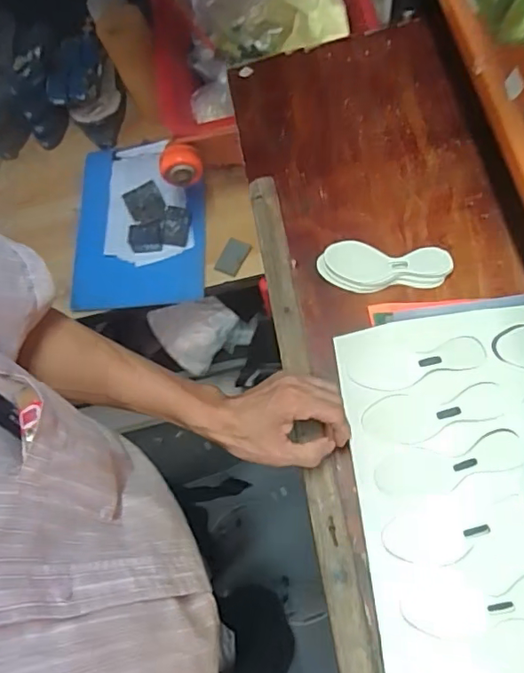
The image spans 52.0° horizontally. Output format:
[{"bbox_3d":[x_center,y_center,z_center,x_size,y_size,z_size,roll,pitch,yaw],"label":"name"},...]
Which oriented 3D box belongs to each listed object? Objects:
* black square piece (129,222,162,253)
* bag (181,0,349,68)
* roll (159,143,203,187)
[{"bbox_3d":[-0.194,-0.165,0.899,0.052,0.027,0.040,-4,65,0],"label":"black square piece"},{"bbox_3d":[0.009,-0.603,0.951,0.272,0.119,0.253,4,66,3],"label":"bag"},{"bbox_3d":[-0.117,-0.249,0.773,0.059,0.053,0.040,-17,66,-6],"label":"roll"}]

